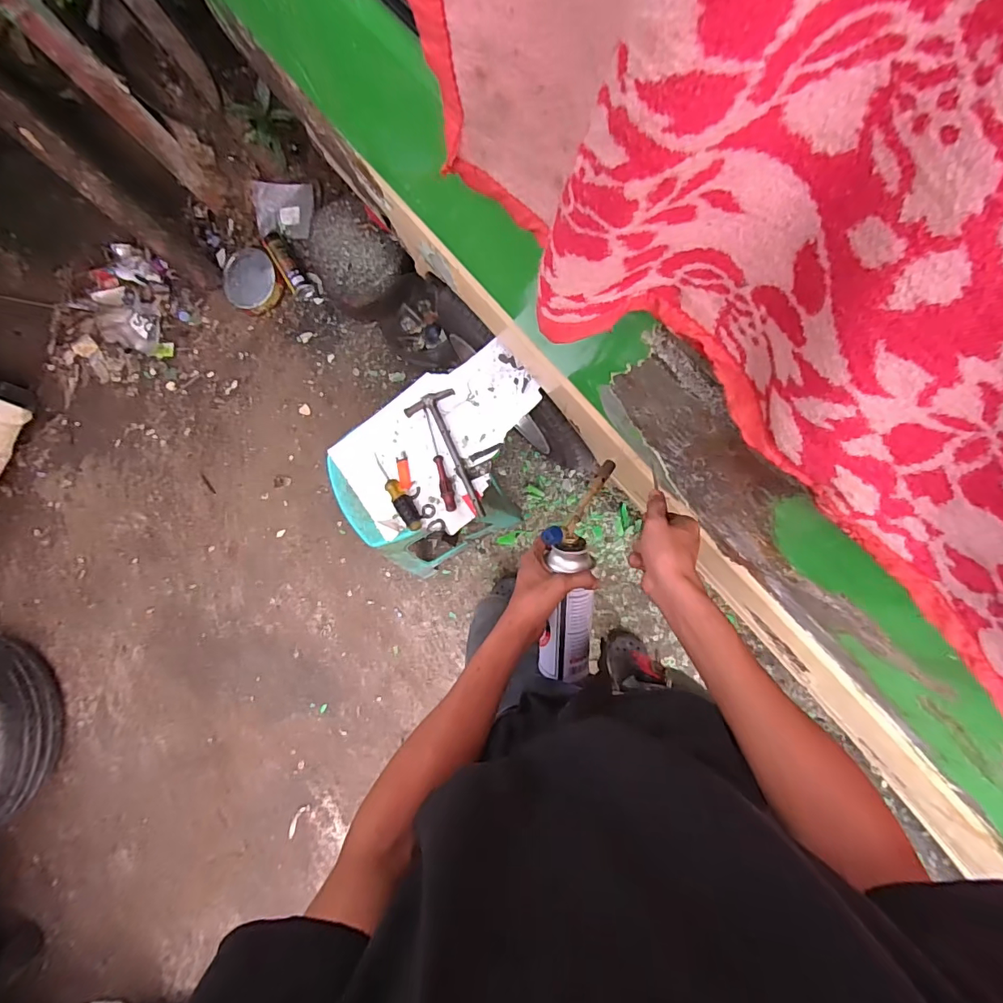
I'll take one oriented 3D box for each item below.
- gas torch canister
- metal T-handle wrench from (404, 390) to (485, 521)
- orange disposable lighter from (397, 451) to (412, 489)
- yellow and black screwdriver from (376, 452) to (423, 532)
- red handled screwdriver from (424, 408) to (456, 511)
[{"bbox_3d":[0.088,0.090,0.587,0.074,0.101,0.275,6,96,4],"label":"gas torch canister"},{"bbox_3d":[-0.081,-0.096,0.915,0.095,0.017,0.255,-32,79,5],"label":"metal T-handle wrench"},{"bbox_3d":[-0.190,-0.060,0.930,0.022,0.010,0.072,-13,84,3],"label":"orange disposable lighter"},{"bbox_3d":[-0.200,-0.018,0.916,0.032,0.029,0.166,-32,79,5],"label":"yellow and black screwdriver"},{"bbox_3d":[-0.120,-0.079,0.913,0.023,0.026,0.201,-18,80,8],"label":"red handled screwdriver"}]

